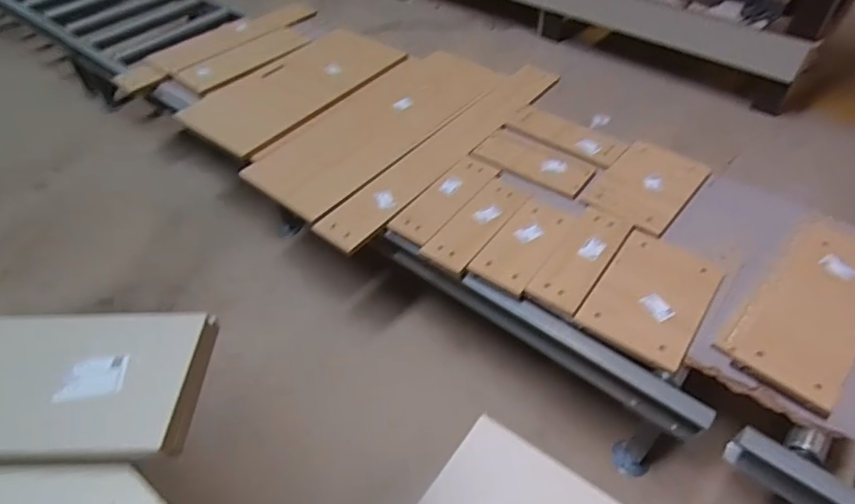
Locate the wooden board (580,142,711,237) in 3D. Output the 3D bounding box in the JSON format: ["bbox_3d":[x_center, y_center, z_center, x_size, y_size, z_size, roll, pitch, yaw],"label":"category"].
[{"bbox_3d":[0.532,-0.169,1.247,0.200,0.017,0.304,32,56,28],"label":"wooden board"}]

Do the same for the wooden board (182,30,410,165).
[{"bbox_3d":[-0.403,-0.525,1.614,0.395,0.021,0.677,29,56,31],"label":"wooden board"}]

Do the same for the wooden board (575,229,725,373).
[{"bbox_3d":[0.450,0.080,1.022,0.194,0.018,0.270,29,55,26],"label":"wooden board"}]

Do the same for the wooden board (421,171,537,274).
[{"bbox_3d":[0.122,-0.075,1.194,0.110,0.013,0.323,28,54,26],"label":"wooden board"}]

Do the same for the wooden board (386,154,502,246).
[{"bbox_3d":[0.050,-0.135,1.252,0.106,0.018,0.312,30,55,27],"label":"wooden board"}]

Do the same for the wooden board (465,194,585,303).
[{"bbox_3d":[0.222,-0.030,1.137,0.127,0.010,0.287,28,54,25],"label":"wooden board"}]

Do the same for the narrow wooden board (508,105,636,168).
[{"bbox_3d":[0.376,-0.319,1.388,0.300,0.020,0.133,34,57,29],"label":"narrow wooden board"}]

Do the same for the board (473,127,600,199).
[{"bbox_3d":[0.278,-0.237,1.331,0.292,0.016,0.145,27,54,25],"label":"board"}]

